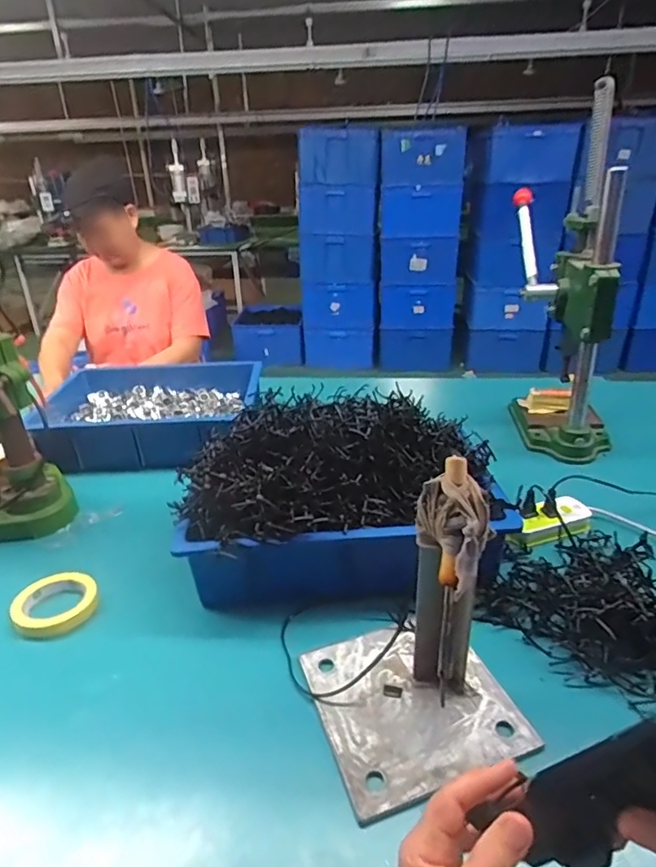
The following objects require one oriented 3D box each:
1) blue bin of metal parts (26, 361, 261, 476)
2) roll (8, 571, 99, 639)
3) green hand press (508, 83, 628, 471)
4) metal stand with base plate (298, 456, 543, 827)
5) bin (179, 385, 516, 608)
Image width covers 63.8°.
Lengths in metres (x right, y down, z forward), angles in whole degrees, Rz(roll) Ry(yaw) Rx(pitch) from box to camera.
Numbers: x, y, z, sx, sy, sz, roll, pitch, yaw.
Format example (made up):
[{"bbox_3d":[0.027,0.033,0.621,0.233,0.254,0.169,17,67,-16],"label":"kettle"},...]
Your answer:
[{"bbox_3d":[-0.388,-0.042,1.173,0.460,0.110,0.343,-3,27,-2],"label":"blue bin of metal parts"},{"bbox_3d":[-0.371,0.231,0.718,0.103,0.024,0.111,-1,27,1],"label":"roll"},{"bbox_3d":[0.469,-0.275,1.026,0.232,0.626,0.345,9,29,20],"label":"green hand press"},{"bbox_3d":[0.084,0.177,0.520,0.196,0.260,0.195,-12,29,-19],"label":"metal stand with base plate"},{"bbox_3d":[0.026,0.079,0.755,0.421,0.223,0.249,-1,27,1],"label":"bin"}]

